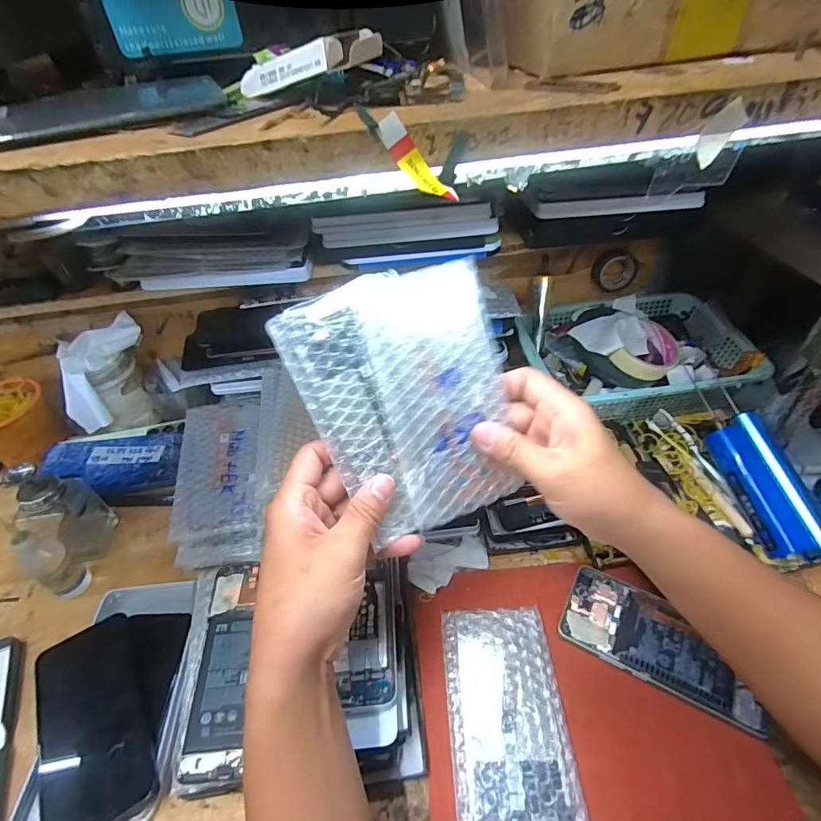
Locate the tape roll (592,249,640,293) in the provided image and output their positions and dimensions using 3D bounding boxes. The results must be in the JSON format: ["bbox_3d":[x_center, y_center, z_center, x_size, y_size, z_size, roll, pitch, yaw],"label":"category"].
[{"bbox_3d":[0.271,-0.185,0.618,0.061,0.053,0.020,1,44,5],"label":"tape roll"}]

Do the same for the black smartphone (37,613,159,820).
[{"bbox_3d":[-0.254,0.244,0.372,0.075,0.009,0.160,-21,47,-25],"label":"black smartphone"}]

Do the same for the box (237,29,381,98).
[{"bbox_3d":[-0.047,-0.151,0.204,0.068,0.012,0.019,-2,47,21],"label":"box"}]

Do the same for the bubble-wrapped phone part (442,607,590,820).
[{"bbox_3d":[0.075,0.239,0.356,0.087,0.015,0.172,-4,44,0],"label":"bubble-wrapped phone part"}]

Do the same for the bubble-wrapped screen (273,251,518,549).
[{"bbox_3d":[0.023,-0.011,0.318,0.087,0.166,0.010,-17,11,-16],"label":"bubble-wrapped screen"}]

